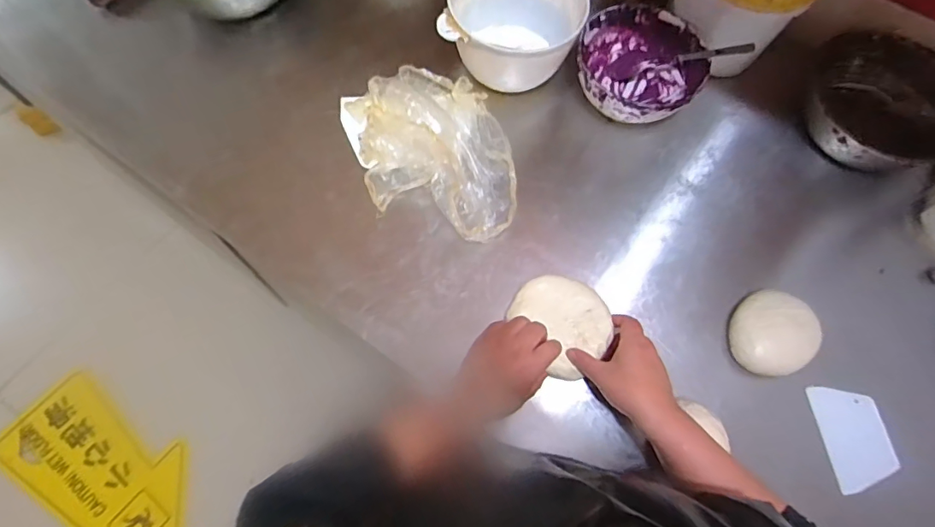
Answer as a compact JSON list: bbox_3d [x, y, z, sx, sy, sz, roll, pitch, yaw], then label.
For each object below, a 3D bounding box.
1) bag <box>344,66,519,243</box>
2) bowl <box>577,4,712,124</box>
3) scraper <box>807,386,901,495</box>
[{"bbox_3d":[-0.046,-0.155,0.680,0.206,0.074,0.288,-17,69,-8],"label":"bag"},{"bbox_3d":[0.239,-0.269,0.724,0.171,0.095,0.181,1,68,-2],"label":"bowl"},{"bbox_3d":[0.460,0.202,0.591,0.075,0.010,0.114,-10,70,-1],"label":"scraper"}]

